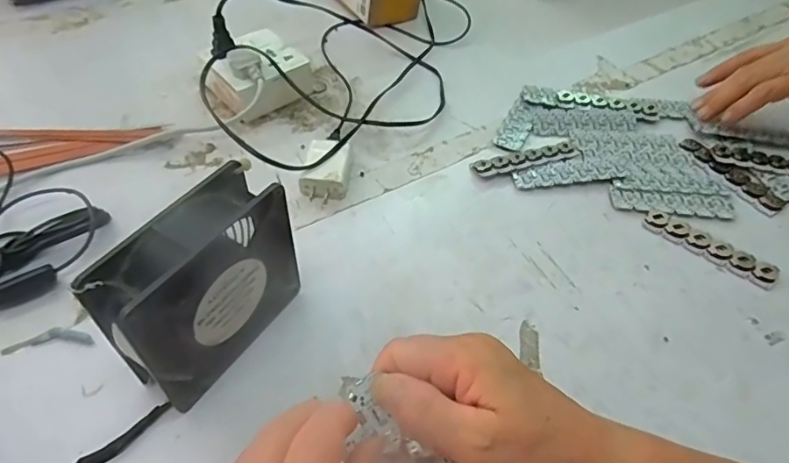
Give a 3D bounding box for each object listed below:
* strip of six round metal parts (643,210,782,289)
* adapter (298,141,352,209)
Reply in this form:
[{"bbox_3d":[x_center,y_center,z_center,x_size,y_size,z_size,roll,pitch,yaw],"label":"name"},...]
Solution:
[{"bbox_3d":[0.268,0.011,0.443,0.108,0.005,0.028,35,57,23],"label":"strip of six round metal parts"},{"bbox_3d":[-0.063,-0.056,0.475,0.041,0.024,0.062,5,51,1],"label":"adapter"}]

